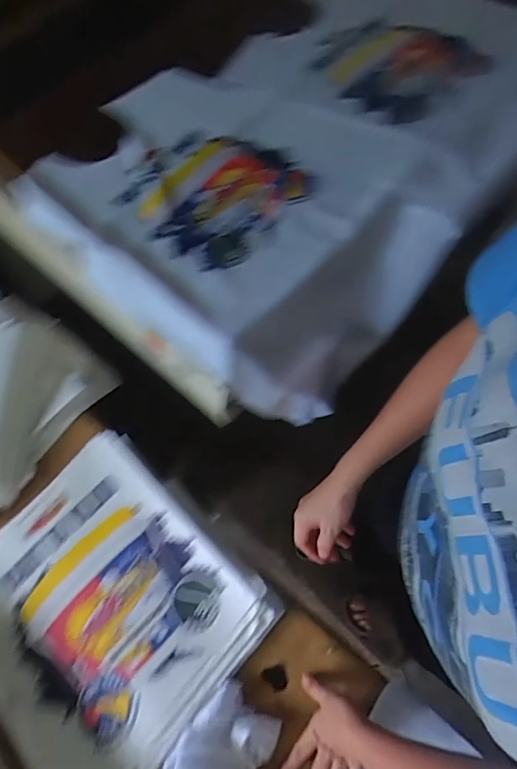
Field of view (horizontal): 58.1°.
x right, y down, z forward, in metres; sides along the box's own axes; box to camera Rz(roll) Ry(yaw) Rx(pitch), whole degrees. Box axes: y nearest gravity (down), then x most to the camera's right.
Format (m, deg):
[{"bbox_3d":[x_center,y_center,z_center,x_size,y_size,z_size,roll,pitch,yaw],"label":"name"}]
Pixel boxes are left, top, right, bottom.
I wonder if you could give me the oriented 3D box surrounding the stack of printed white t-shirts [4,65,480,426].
[{"bbox_3d":[-0.044,-0.307,0.795,0.678,0.108,0.492,39,73,23],"label":"stack of printed white t-shirts"}]

